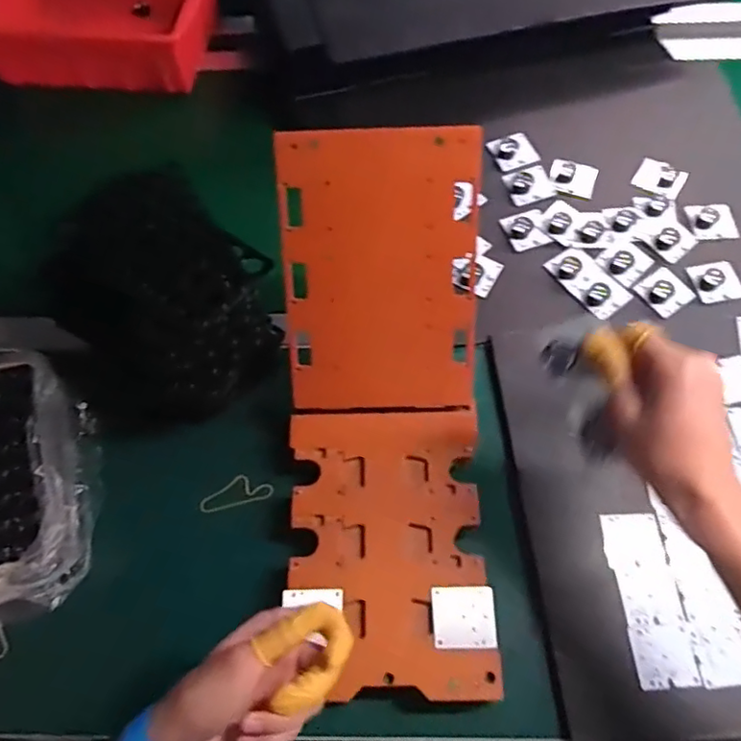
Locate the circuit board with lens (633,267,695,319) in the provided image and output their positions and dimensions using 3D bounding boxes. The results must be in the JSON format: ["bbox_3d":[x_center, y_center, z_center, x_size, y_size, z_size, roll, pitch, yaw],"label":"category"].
[{"bbox_3d":[0.316,-0.086,0.641,0.047,0.020,0.047,-34,66,-14],"label":"circuit board with lens"}]

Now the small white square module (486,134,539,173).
[{"bbox_3d":[0.171,-0.263,0.714,0.048,0.014,0.045,-22,64,-8],"label":"small white square module"}]

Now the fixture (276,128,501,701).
[{"bbox_3d":[0.012,0.028,0.496,0.158,0.097,0.419,-4,90,1],"label":"fixture"}]

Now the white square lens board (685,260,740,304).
[{"bbox_3d":[0.373,-0.097,0.645,0.048,0.014,0.049,-13,63,-4],"label":"white square lens board"}]

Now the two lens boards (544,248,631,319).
[{"bbox_3d":[0.234,-0.098,0.644,0.047,0.010,0.087,-36,67,-15],"label":"two lens boards"}]

